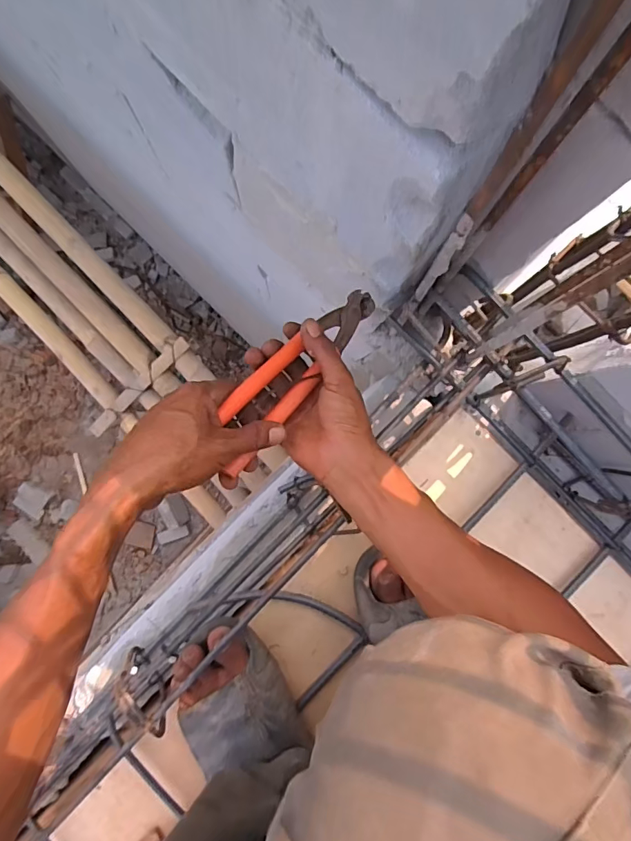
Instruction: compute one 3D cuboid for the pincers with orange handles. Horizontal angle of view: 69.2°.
[{"bbox_3d":[-0.015,-0.048,0.415,0.048,0.027,0.215,42,68,-1],"label":"pincers with orange handles"}]

